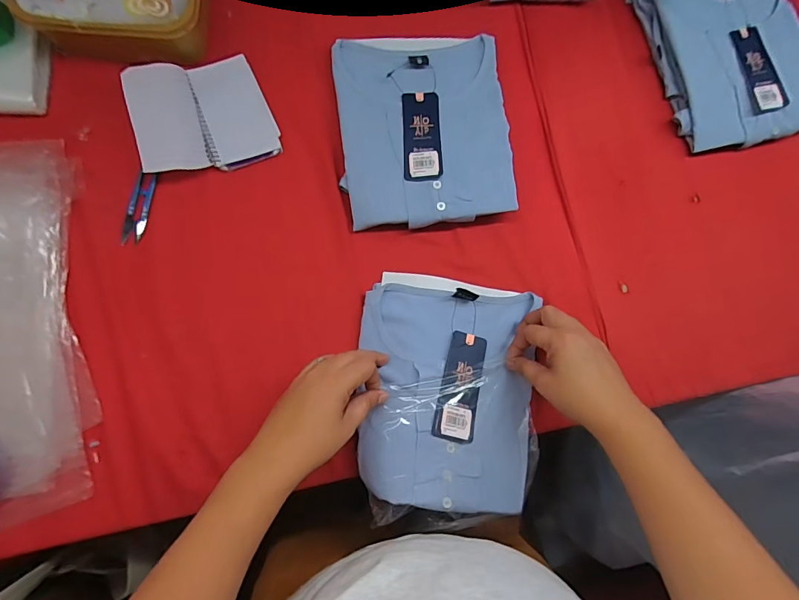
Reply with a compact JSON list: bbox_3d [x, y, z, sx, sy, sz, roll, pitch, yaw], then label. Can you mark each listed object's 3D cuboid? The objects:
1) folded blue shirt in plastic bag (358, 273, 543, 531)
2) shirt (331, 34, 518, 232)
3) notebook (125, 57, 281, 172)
[{"bbox_3d":[0.063,0.105,0.478,0.209,0.049,0.273,1,83,-6],"label":"folded blue shirt in plastic bag"},{"bbox_3d":[0.031,-0.218,0.531,0.209,0.038,0.247,-4,83,-7],"label":"shirt"},{"bbox_3d":[-0.239,-0.230,0.509,0.154,0.025,0.139,-13,84,-8],"label":"notebook"}]

